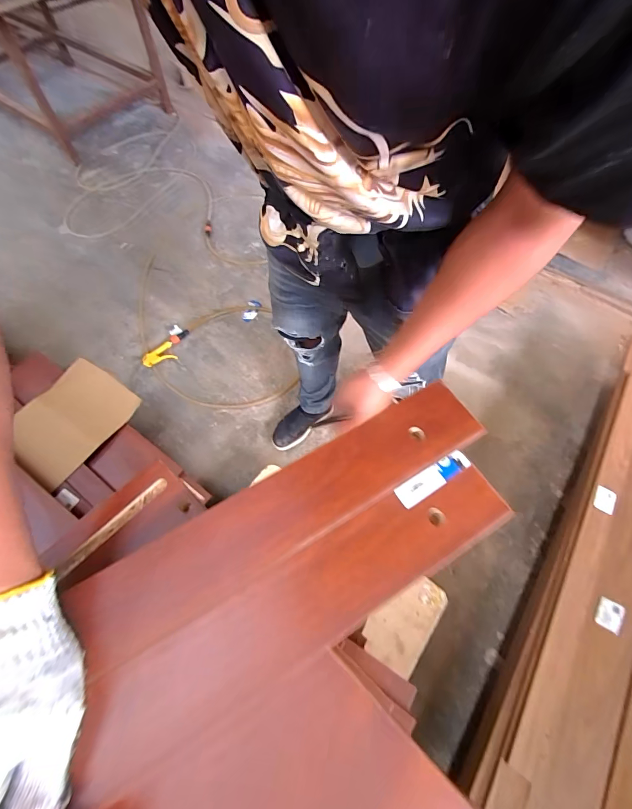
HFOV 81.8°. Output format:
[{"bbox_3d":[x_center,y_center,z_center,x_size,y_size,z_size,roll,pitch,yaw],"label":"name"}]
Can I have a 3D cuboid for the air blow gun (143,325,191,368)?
[{"bbox_3d":[-0.564,-0.216,1.397,0.103,0.033,0.209,24,68,13],"label":"air blow gun"}]

